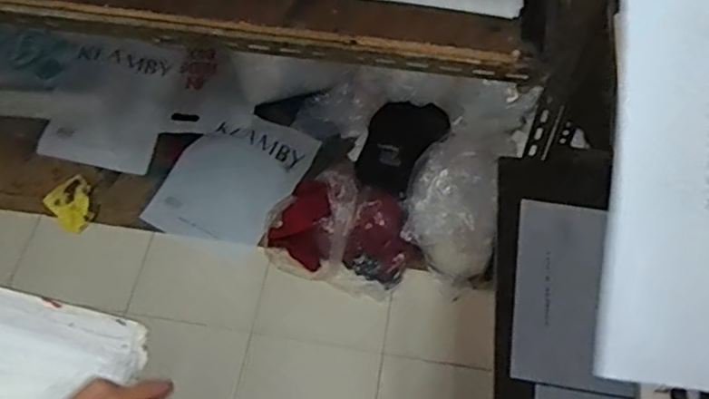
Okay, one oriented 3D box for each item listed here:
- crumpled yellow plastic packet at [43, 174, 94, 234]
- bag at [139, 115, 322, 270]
[{"bbox_3d":[-0.713,0.010,1.665,0.116,0.039,0.134,-38,66,-19],"label":"crumpled yellow plastic packet"},{"bbox_3d":[-0.308,-0.042,1.655,0.303,0.035,0.387,31,77,19],"label":"bag"}]

